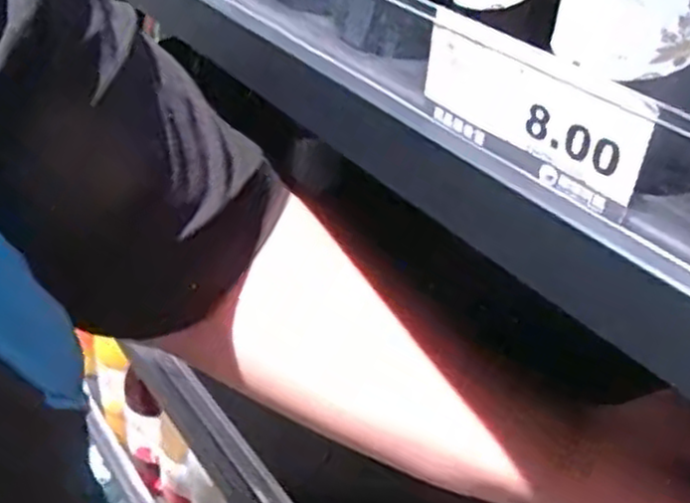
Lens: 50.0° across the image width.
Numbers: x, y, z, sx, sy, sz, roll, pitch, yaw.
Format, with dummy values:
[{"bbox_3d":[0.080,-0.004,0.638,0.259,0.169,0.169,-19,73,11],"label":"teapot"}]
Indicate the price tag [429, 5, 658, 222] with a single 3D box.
[{"bbox_3d":[0.058,-0.047,0.242,0.004,0.040,0.089,-21,43,-30],"label":"price tag"}]

